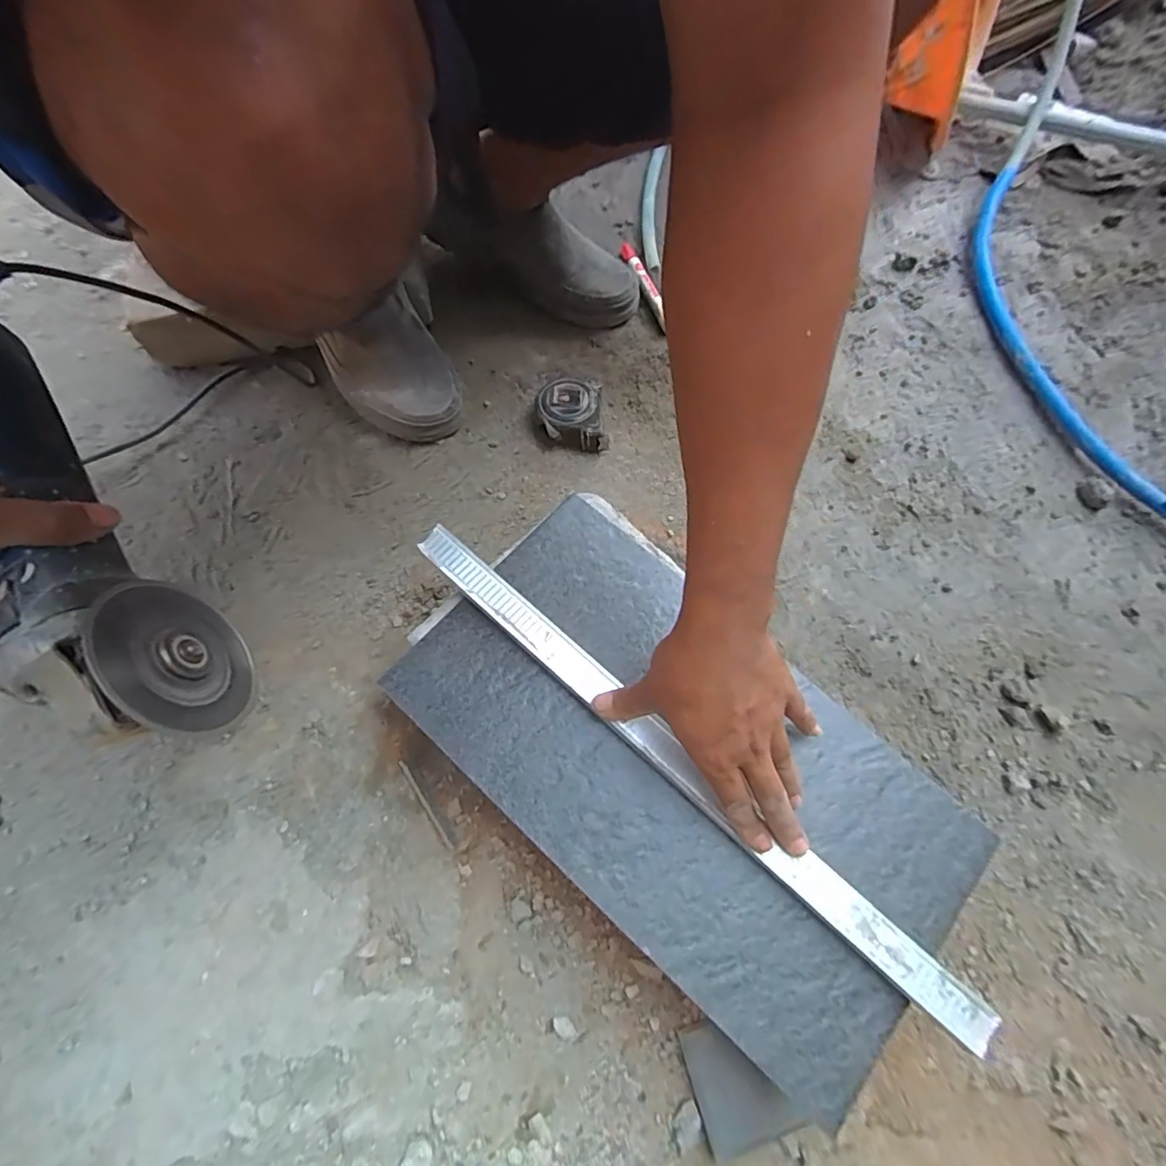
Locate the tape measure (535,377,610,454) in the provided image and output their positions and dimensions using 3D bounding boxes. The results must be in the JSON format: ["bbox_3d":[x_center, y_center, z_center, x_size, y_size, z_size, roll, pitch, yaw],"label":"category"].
[{"bbox_3d":[-0.013,-0.175,0.603,0.068,0.037,0.082,-8,74,-3],"label":"tape measure"}]

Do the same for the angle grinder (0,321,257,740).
[{"bbox_3d":[-0.294,-0.023,0.316,0.079,0.077,0.273,-34,84,-10],"label":"angle grinder"}]

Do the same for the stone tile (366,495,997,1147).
[{"bbox_3d":[0.067,0.125,0.407,0.393,0.026,0.217,41,77,10],"label":"stone tile"}]

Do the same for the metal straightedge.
[{"bbox_3d":[0.061,0.121,0.398,0.484,0.015,0.027,40,70,12],"label":"metal straightedge"}]

